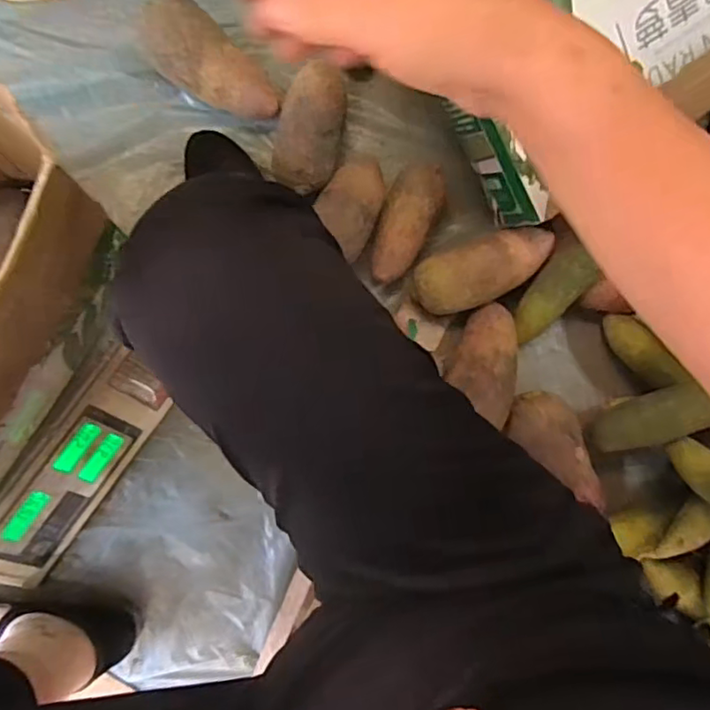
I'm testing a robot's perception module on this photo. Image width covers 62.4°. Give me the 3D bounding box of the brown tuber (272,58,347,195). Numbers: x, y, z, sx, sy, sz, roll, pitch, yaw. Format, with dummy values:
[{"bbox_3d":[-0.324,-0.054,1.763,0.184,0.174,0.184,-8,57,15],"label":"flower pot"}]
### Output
[{"bbox_3d":[-0.051,-0.252,0.658,0.075,0.069,0.126,12,86,-6],"label":"brown tuber"}]

